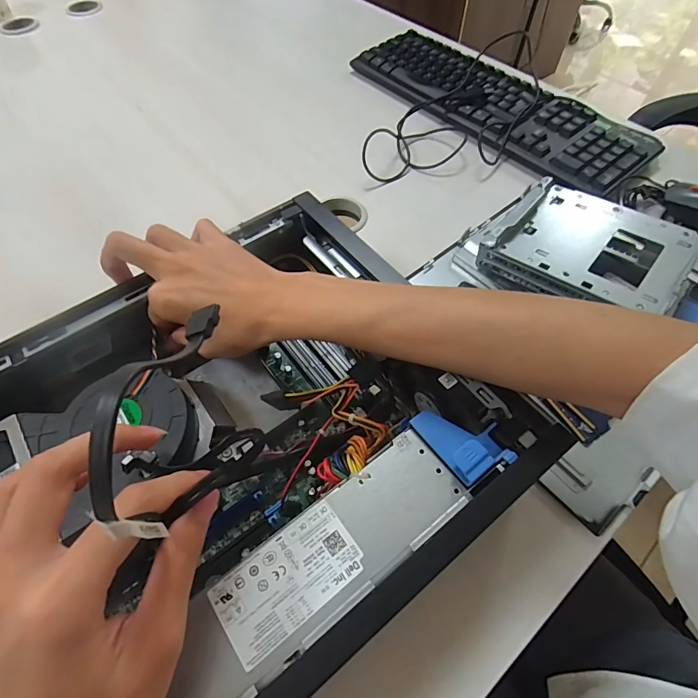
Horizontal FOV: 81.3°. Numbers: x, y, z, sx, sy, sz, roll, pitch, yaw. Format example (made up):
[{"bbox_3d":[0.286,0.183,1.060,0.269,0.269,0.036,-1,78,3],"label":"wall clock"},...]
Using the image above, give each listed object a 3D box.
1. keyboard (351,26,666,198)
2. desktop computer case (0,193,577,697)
[{"bbox_3d":[0.197,-0.347,0.581,0.164,0.039,0.447,-37,65,-23],"label":"keyboard"},{"bbox_3d":[-0.072,0.058,0.289,0.292,0.093,0.284,-33,63,-21],"label":"desktop computer case"}]

